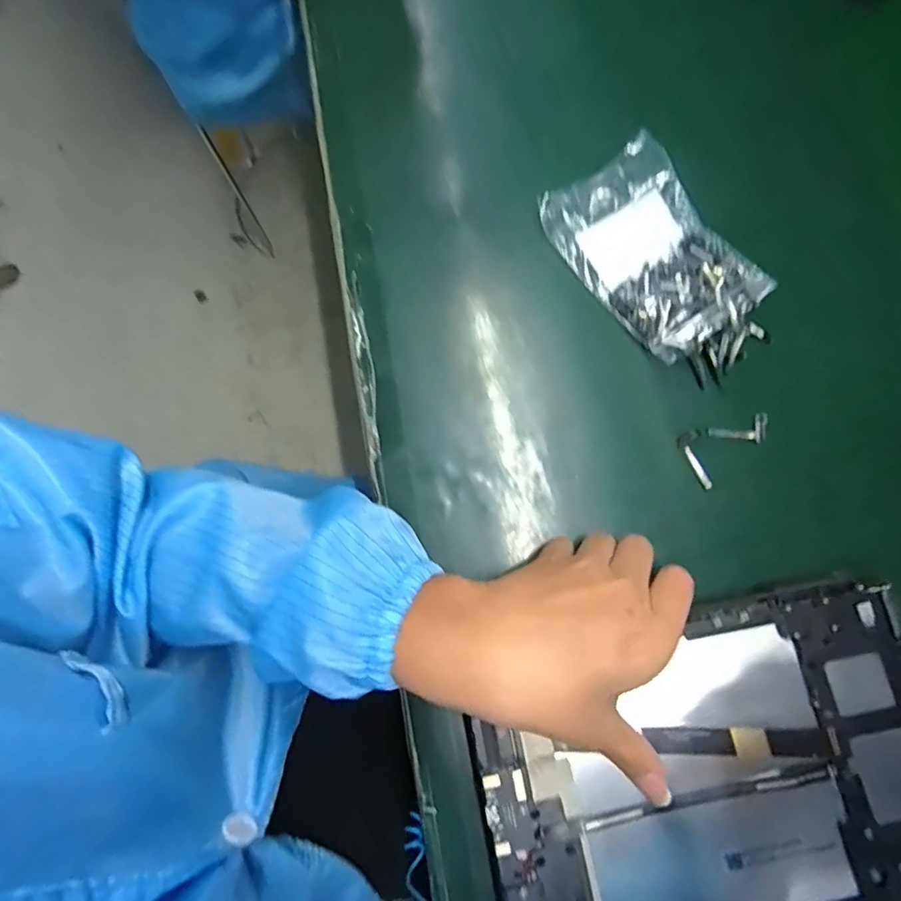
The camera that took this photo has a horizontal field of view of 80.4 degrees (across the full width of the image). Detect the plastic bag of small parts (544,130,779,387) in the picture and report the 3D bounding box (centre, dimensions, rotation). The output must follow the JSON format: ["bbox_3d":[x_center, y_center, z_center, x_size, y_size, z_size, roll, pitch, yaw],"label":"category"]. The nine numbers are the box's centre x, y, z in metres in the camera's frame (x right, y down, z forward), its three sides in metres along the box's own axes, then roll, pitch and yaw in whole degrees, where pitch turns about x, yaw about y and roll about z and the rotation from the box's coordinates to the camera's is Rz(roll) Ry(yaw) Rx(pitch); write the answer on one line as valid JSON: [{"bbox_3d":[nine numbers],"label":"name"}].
[{"bbox_3d":[0.144,-0.128,0.359,0.097,0.026,0.160,-34,80,-7],"label":"plastic bag of small parts"}]

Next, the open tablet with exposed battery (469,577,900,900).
[{"bbox_3d":[0.138,0.168,0.279,0.243,0.010,0.143,-15,78,-3],"label":"open tablet with exposed battery"}]

